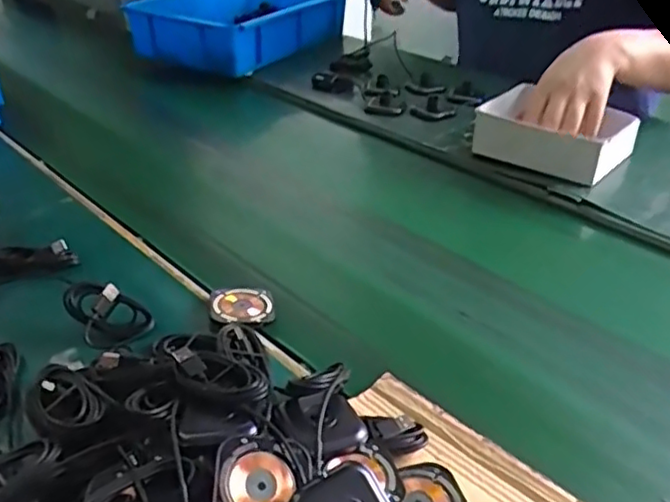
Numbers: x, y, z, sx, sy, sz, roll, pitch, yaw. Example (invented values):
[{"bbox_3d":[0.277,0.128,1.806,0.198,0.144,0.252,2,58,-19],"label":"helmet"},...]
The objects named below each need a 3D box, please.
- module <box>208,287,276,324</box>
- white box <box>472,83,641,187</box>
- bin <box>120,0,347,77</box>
[{"bbox_3d":[-0.086,0.051,0.597,0.059,0.011,0.045,-3,34,-3],"label":"module"},{"bbox_3d":[0.287,-0.153,0.855,0.183,0.057,0.138,24,41,31],"label":"white box"},{"bbox_3d":[-0.178,-0.466,1.297,0.277,0.089,0.404,23,41,31],"label":"bin"}]

